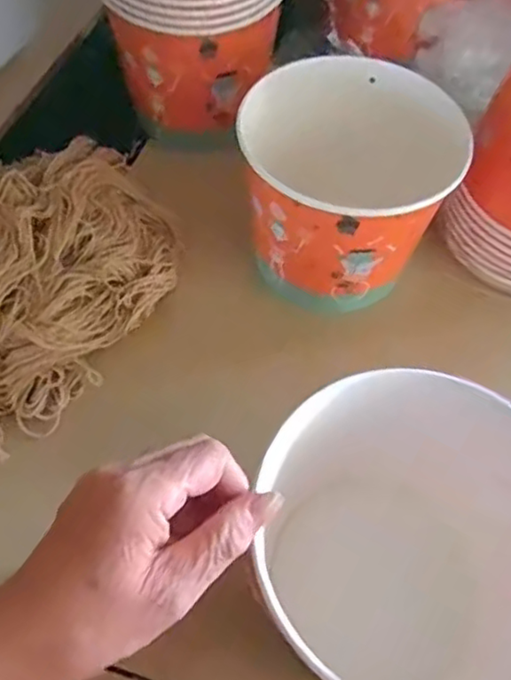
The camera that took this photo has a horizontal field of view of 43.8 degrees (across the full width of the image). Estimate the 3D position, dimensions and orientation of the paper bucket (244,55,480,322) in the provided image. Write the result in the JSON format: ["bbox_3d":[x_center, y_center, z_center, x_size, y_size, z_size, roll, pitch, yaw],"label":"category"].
[{"bbox_3d":[0.058,-0.101,0.481,0.137,0.133,0.118,-5,57,-7],"label":"paper bucket"}]

